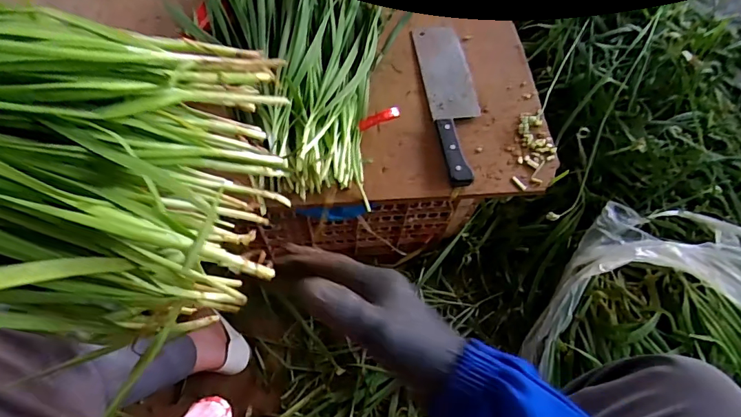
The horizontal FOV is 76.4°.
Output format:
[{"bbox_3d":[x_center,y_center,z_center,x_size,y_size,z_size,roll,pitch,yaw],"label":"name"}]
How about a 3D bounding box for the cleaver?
[{"bbox_3d":[0.113,-0.152,0.636,0.065,0.024,0.264,-6,67,-6],"label":"cleaver"}]

